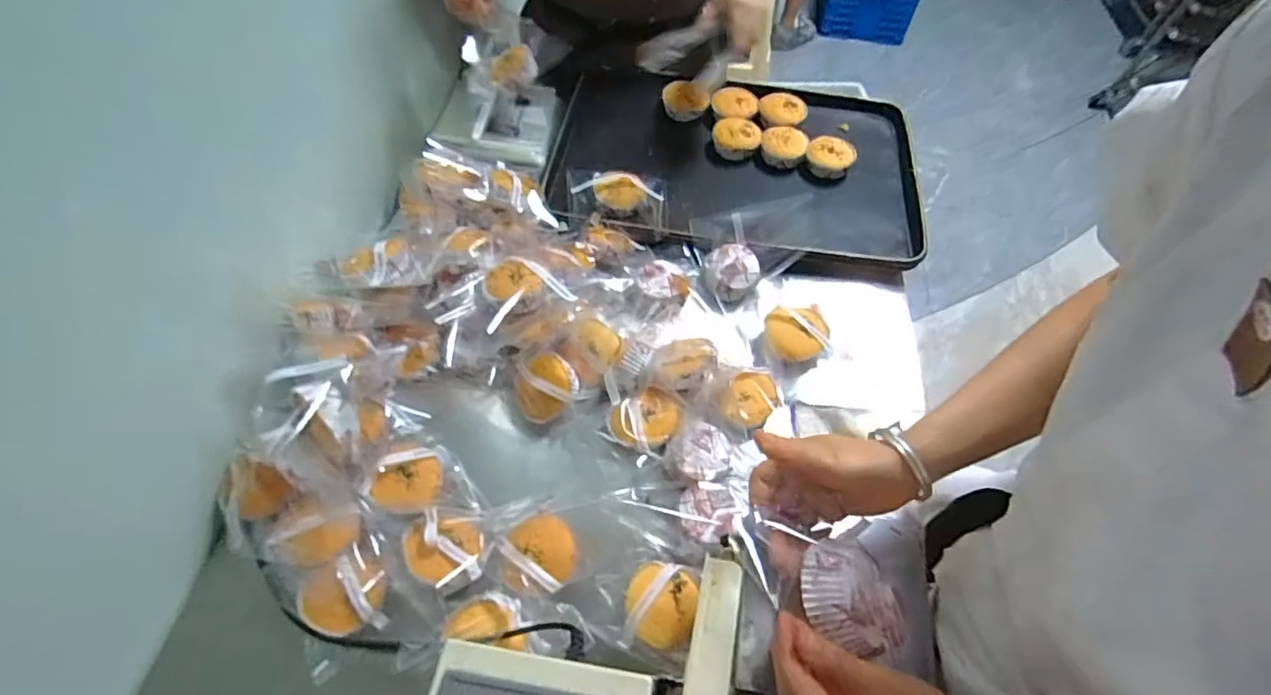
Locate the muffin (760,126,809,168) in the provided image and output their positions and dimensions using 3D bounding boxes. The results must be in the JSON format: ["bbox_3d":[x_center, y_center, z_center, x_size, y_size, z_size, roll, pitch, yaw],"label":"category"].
[{"bbox_3d":[0.248,-0.335,0.938,0.072,0.041,0.057,29,61,16],"label":"muffin"}]

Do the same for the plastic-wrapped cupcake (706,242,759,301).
[{"bbox_3d":[0.140,-0.113,0.802,0.060,0.052,0.070,-14,59,-11],"label":"plastic-wrapped cupcake"}]

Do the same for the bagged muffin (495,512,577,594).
[{"bbox_3d":[-0.105,0.221,0.602,0.075,0.032,0.074,0,63,-20],"label":"bagged muffin"}]

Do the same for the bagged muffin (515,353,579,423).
[{"bbox_3d":[-0.107,0.053,0.688,0.074,0.062,0.067,-21,60,-15],"label":"bagged muffin"}]

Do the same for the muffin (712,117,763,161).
[{"bbox_3d":[0.171,-0.350,0.948,0.075,0.050,0.057,34,62,18],"label":"muffin"}]

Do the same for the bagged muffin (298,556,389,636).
[{"bbox_3d":[-0.288,0.249,0.561,0.073,0.035,0.066,-1,57,-3],"label":"bagged muffin"}]

